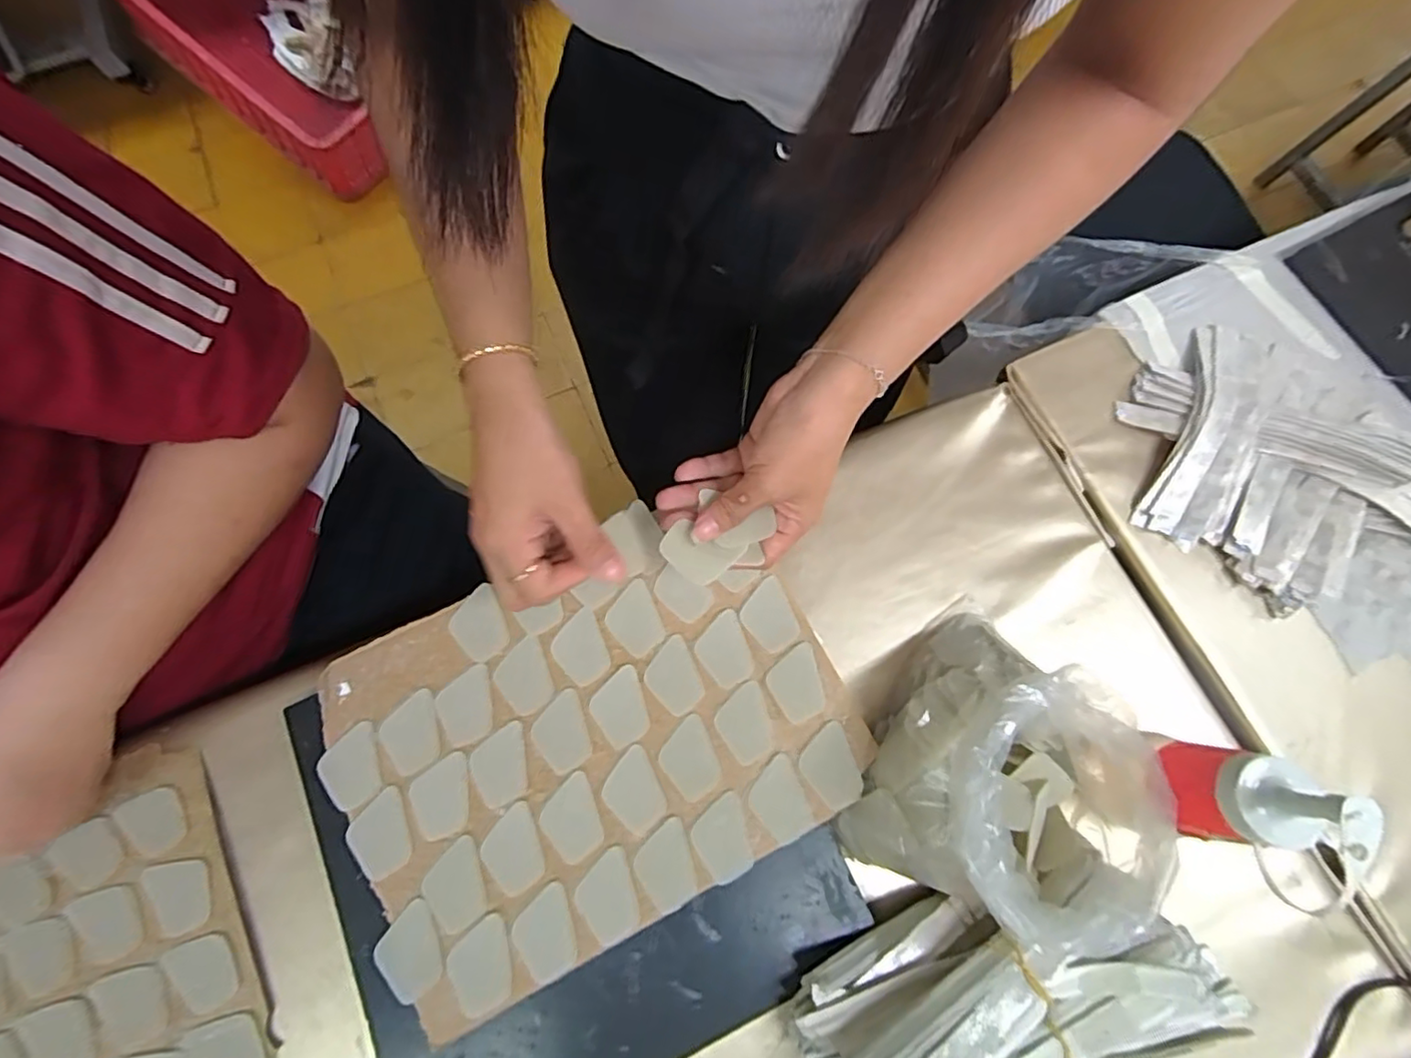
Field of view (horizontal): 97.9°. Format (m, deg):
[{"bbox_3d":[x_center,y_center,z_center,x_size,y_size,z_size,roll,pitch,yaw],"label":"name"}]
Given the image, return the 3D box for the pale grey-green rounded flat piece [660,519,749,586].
[{"bbox_3d":[-0.004,0.013,0.379,0.043,0.008,0.035,35,77,9],"label":"pale grey-green rounded flat piece"}]

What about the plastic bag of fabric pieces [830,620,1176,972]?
[{"bbox_3d":[0.194,0.156,0.370,0.153,0.100,0.179,32,76,8],"label":"plastic bag of fabric pieces"}]

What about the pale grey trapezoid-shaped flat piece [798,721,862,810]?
[{"bbox_3d":[0.083,0.160,0.414,0.035,0.007,0.049,-19,75,-6],"label":"pale grey trapezoid-shaped flat piece"}]

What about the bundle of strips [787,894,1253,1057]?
[{"bbox_3d":[0.166,0.267,0.346,0.230,0.081,0.090,-15,75,-5],"label":"bundle of strips"}]

